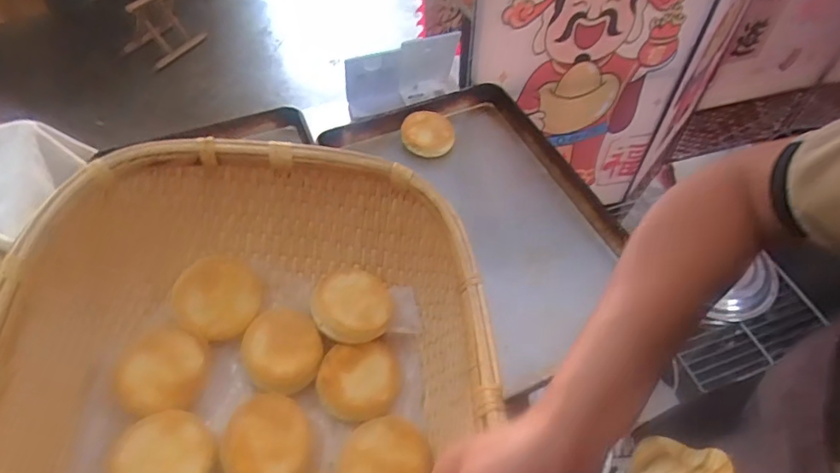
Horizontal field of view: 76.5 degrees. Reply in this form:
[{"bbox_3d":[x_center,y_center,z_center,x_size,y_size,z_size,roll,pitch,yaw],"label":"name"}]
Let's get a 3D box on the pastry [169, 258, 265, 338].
[{"bbox_3d":[-0.248,0.076,0.659,0.098,0.030,0.098,39,66,-22],"label":"pastry"}]

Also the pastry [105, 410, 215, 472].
[{"bbox_3d":[-0.266,0.230,0.552,0.087,0.022,0.101,46,38,-2],"label":"pastry"}]

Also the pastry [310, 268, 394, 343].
[{"bbox_3d":[-0.085,0.086,0.679,0.098,0.035,0.098,10,54,-14],"label":"pastry"}]

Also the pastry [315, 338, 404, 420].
[{"bbox_3d":[-0.074,0.176,0.651,0.098,0.039,0.089,-11,54,-6],"label":"pastry"}]

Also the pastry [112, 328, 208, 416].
[{"bbox_3d":[-0.291,0.152,0.610,0.086,0.032,0.090,2,71,-15],"label":"pastry"}]

